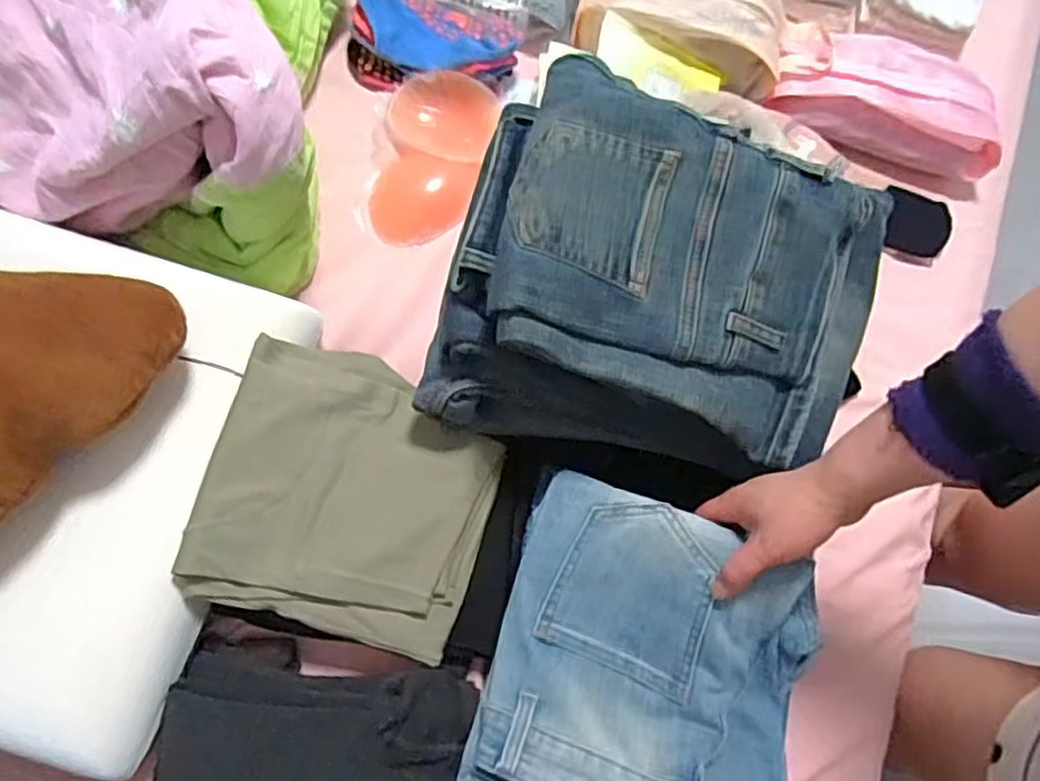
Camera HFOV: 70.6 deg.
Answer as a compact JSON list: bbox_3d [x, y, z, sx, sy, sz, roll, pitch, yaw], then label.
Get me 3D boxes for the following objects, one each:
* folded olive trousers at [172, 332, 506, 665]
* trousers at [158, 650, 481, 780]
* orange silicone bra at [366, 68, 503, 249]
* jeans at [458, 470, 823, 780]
[{"bbox_3d":[-0.134,0.079,0.590,0.212,0.049,0.215,15,72,3],"label":"folded olive trousers"},{"bbox_3d":[-0.146,0.273,0.554,0.223,0.067,0.149,3,72,-1],"label":"trousers"},{"bbox_3d":[-0.094,-0.241,0.769,0.119,0.040,0.185,17,73,4],"label":"orange silicone bra"},{"bbox_3d":[0.090,0.230,0.535,0.226,0.088,0.288,16,73,4],"label":"jeans"}]

